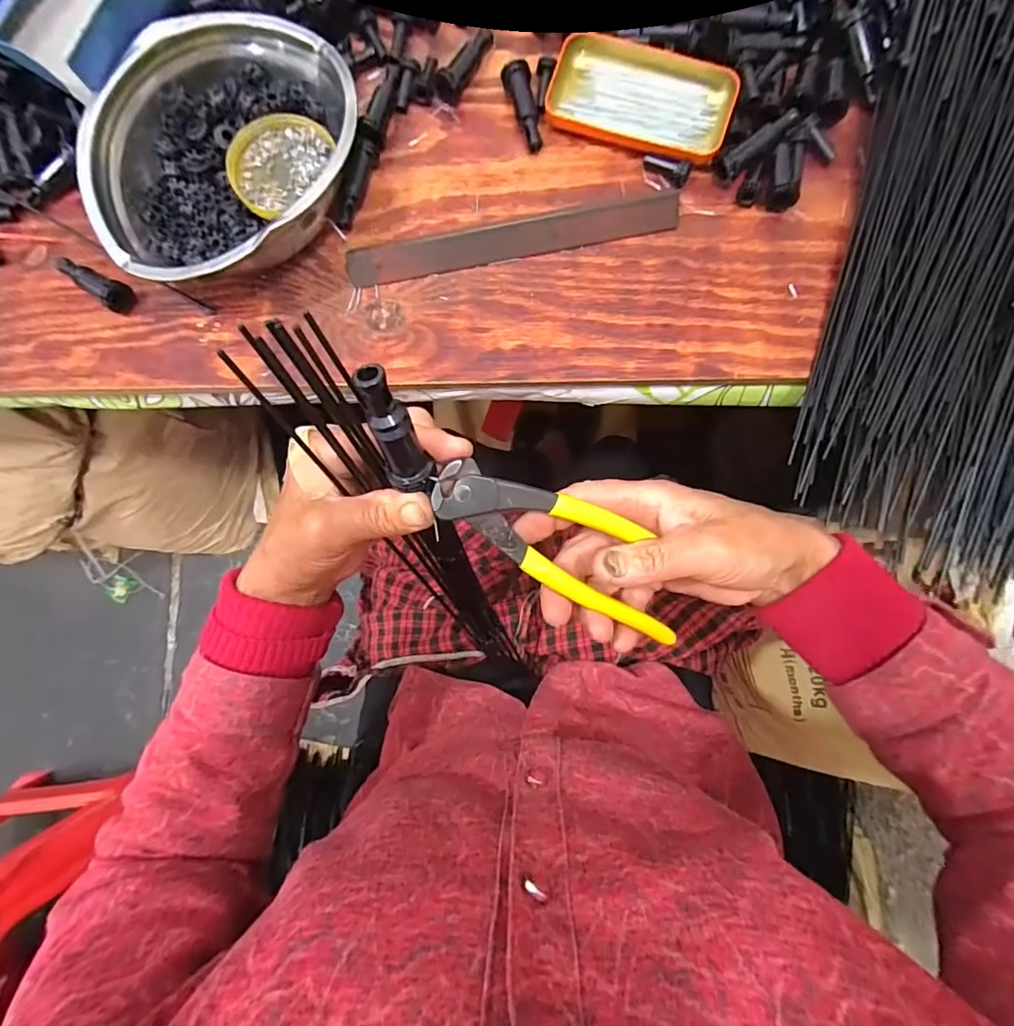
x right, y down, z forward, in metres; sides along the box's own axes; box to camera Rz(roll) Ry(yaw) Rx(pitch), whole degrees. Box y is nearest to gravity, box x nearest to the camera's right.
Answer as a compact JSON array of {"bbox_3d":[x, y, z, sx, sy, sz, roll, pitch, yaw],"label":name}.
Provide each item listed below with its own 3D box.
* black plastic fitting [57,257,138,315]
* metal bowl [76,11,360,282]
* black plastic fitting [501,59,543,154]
[{"bbox_3d":[-0.338,-0.189,0.424,0.070,0.017,0.022,32,86,5],"label":"black plastic fitting"},{"bbox_3d":[-0.211,-0.267,0.398,0.187,0.069,0.204,0,84,2],"label":"metal bowl"},{"bbox_3d":[0.014,-0.333,0.423,0.022,0.019,0.069,-12,84,1],"label":"black plastic fitting"}]

